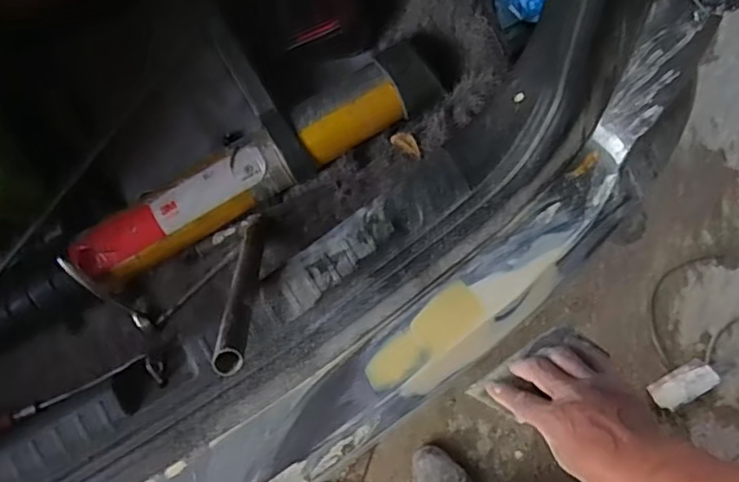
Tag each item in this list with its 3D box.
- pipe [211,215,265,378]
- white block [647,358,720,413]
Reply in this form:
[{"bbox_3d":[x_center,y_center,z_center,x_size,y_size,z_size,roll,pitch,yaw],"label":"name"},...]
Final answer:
[{"bbox_3d":[-0.126,0.039,0.634,0.024,0.280,0.025,-8,116,-1],"label":"pipe"},{"bbox_3d":[0.625,0.286,1.239,0.121,0.058,0.062,-33,81,-5],"label":"white block"}]

